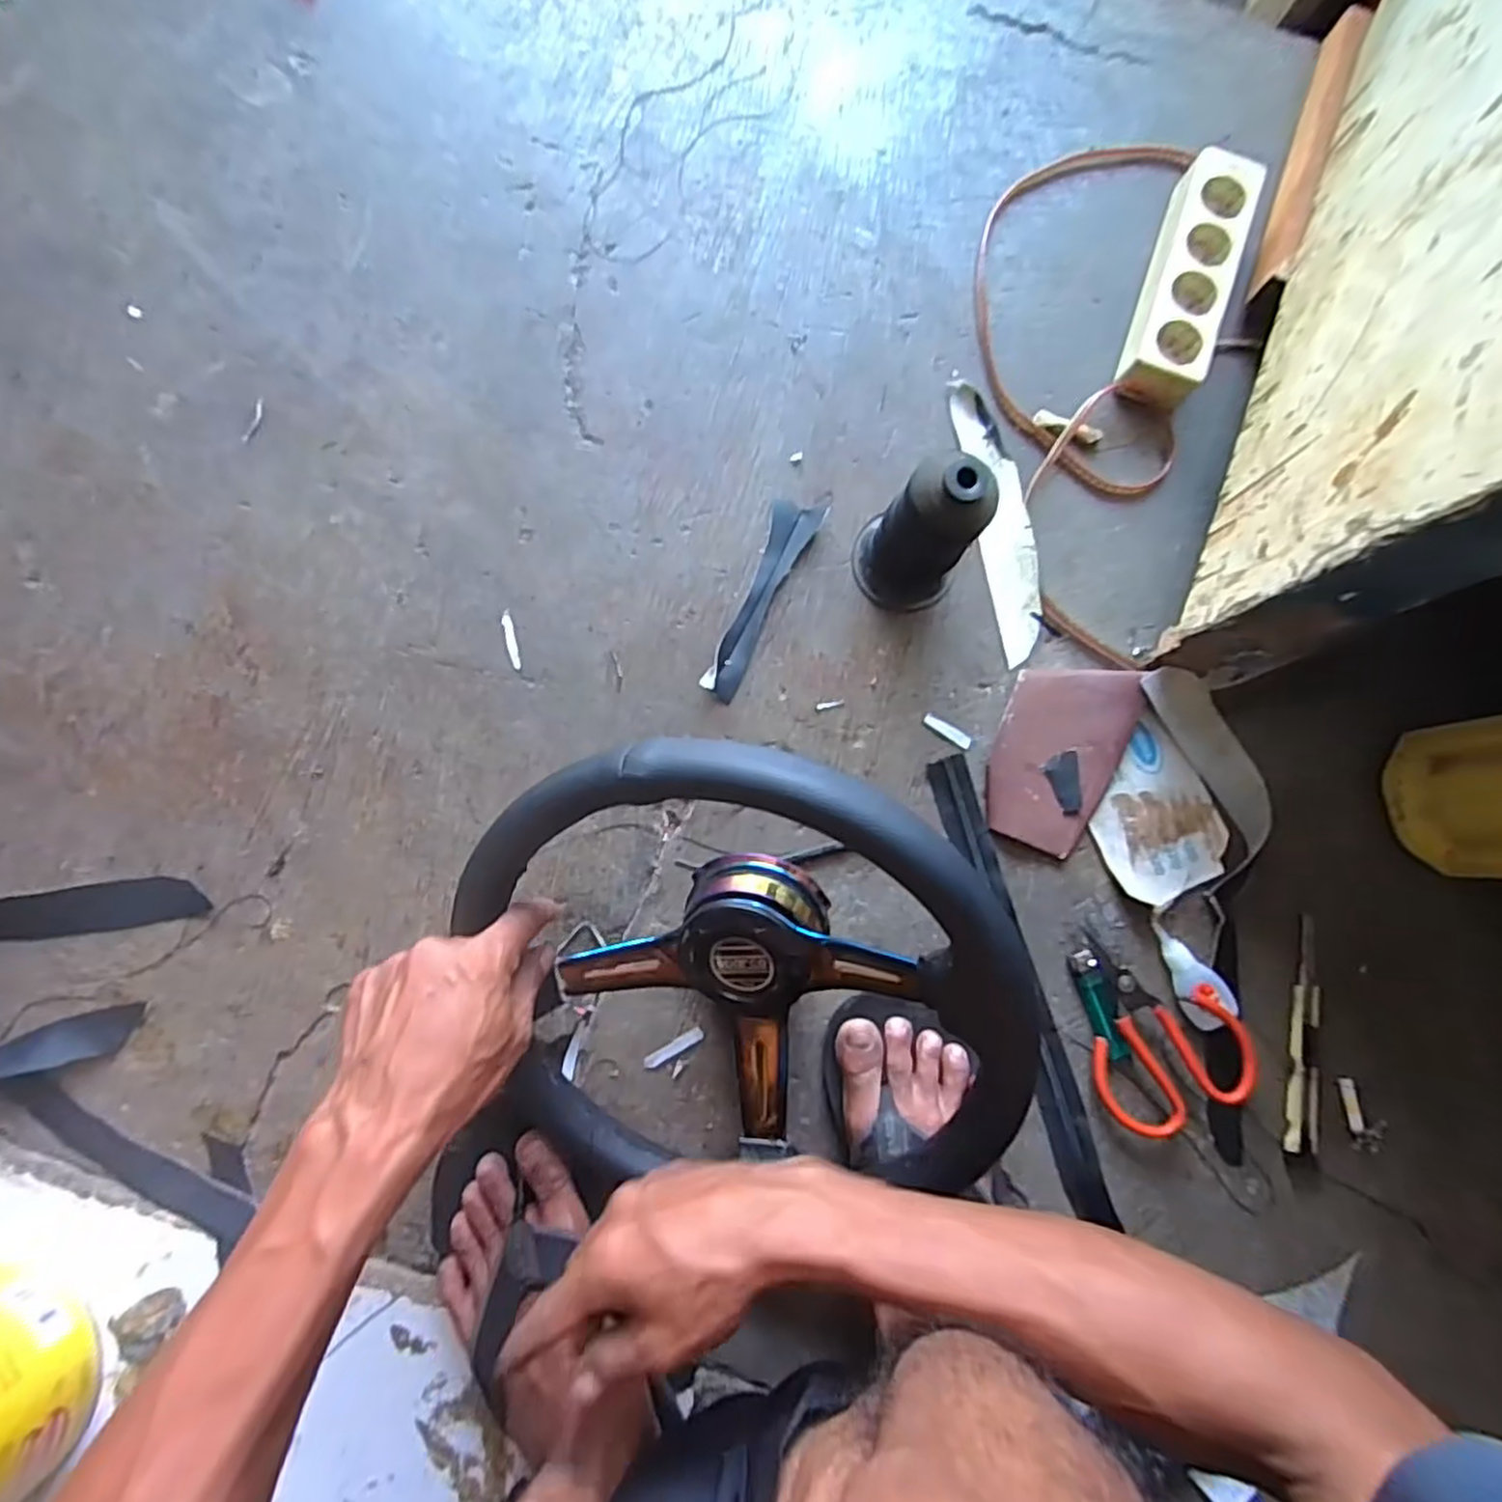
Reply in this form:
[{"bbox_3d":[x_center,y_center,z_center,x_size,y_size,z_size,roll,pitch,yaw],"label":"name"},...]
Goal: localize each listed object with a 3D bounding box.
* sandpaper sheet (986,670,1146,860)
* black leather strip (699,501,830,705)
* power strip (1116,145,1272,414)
[{"bbox_3d":[0.234,0.002,0.551,0.095,0.025,0.145,20,84,-2],"label":"sandpaper sheet"},{"bbox_3d":[0.006,-0.117,0.553,0.036,0.015,0.163,26,84,-1],"label":"black leather strip"},{"bbox_3d":[0.352,-0.376,0.577,0.058,0.040,0.204,20,84,-2],"label":"power strip"}]

